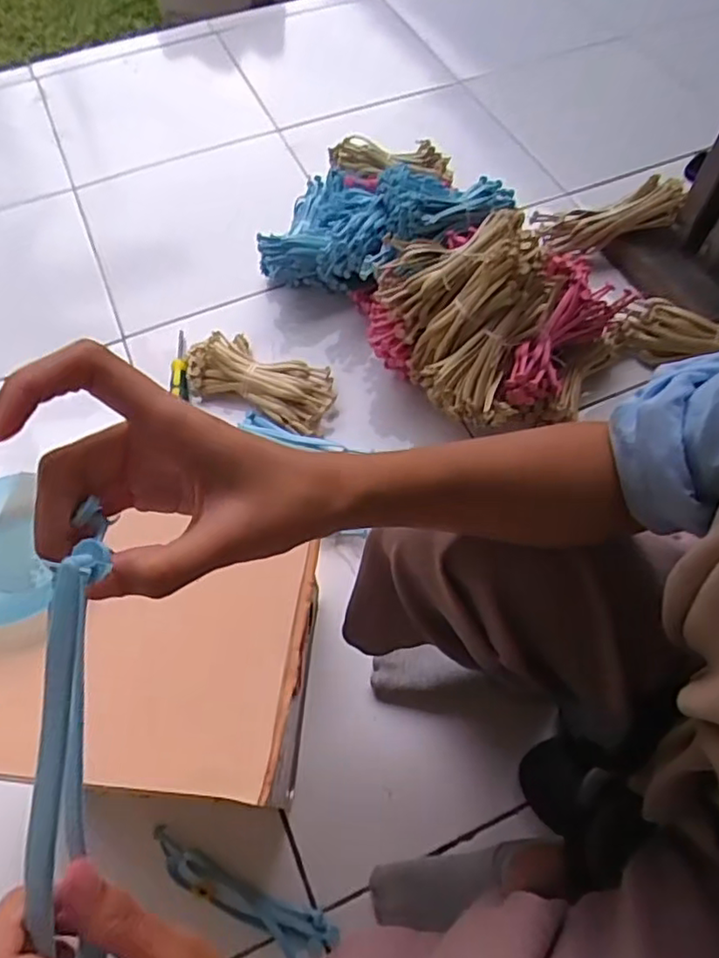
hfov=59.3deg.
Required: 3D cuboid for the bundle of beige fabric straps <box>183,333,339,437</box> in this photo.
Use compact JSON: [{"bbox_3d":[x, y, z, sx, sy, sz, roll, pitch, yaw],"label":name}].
[{"bbox_3d":[-0.140,-0.147,0.893,0.221,0.039,0.108,20,63,12],"label":"bundle of beige fabric straps"}]

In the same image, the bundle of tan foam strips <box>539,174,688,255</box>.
[{"bbox_3d":[0.394,-0.407,0.980,0.199,0.057,0.058,-13,58,24],"label":"bundle of tan foam strips"}]

